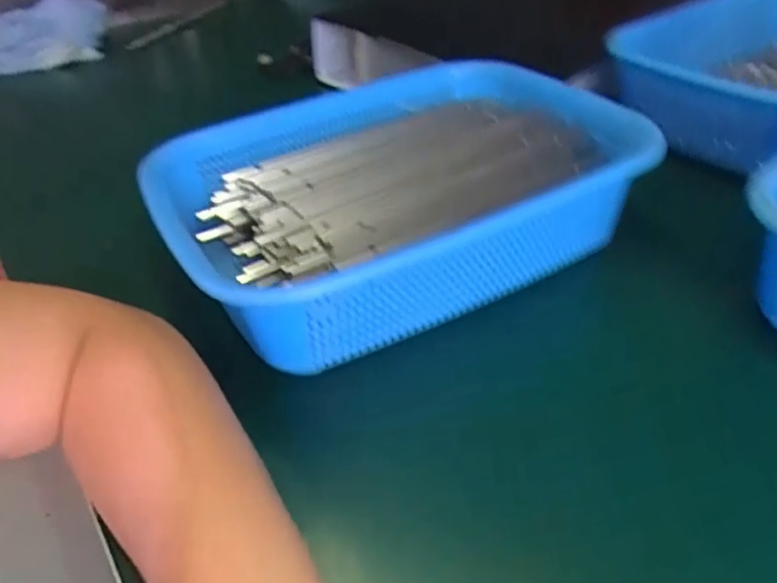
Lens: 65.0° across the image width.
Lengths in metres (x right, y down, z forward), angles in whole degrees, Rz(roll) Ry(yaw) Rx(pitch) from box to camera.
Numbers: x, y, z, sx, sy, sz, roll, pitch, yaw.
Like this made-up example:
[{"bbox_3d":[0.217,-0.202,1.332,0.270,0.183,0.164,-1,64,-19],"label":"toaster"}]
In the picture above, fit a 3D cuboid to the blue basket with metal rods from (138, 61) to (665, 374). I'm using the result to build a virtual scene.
[{"bbox_3d":[0.008,-0.063,0.393,0.285,0.071,0.205,-24,43,-21],"label":"blue basket with metal rods"}]

